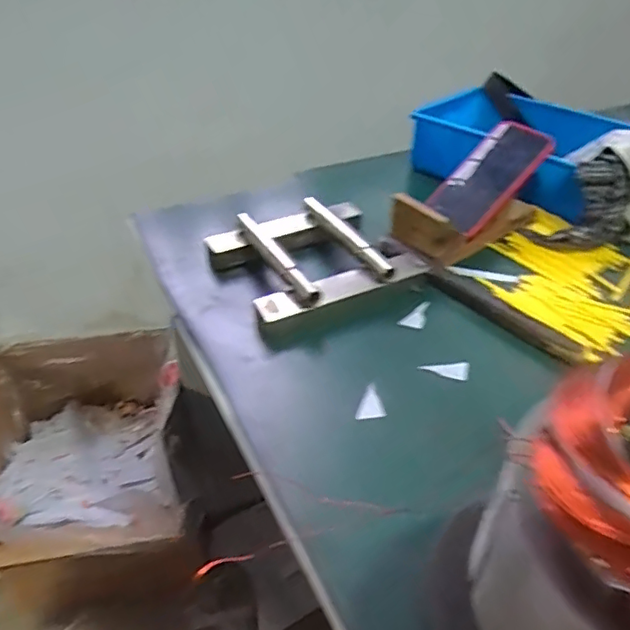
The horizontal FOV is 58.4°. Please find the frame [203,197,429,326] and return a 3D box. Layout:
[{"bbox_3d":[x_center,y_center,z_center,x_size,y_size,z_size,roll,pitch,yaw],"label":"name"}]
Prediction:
[{"bbox_3d":[-0.001,-0.068,0.642,0.197,0.048,0.177,-18,42,-22],"label":"frame"}]

